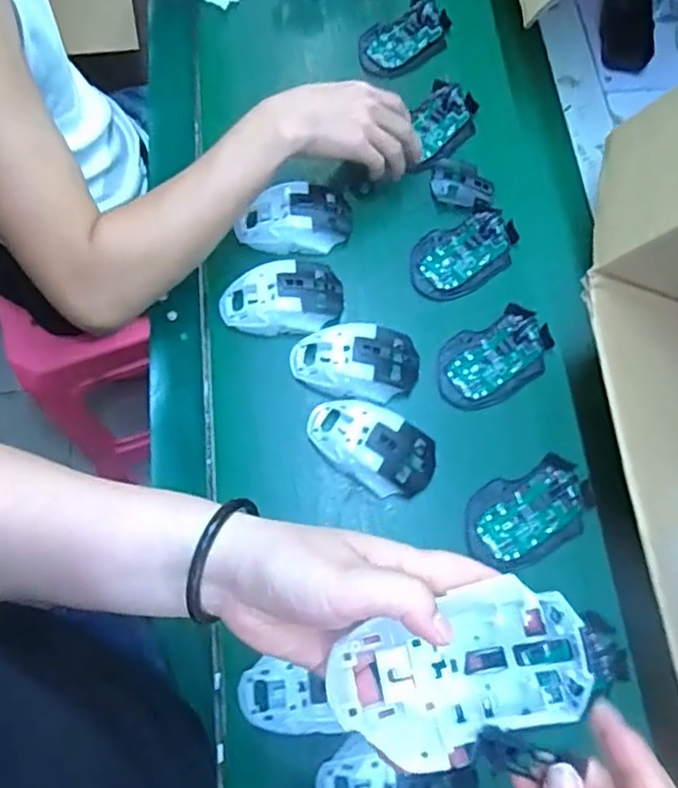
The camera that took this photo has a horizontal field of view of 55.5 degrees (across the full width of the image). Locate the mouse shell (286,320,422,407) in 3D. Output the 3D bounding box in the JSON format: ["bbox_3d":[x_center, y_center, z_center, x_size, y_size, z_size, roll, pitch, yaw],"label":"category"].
[{"bbox_3d":[0.014,-0.029,0.591,0.115,0.036,0.068,8,72,2],"label":"mouse shell"}]

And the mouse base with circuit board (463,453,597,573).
[{"bbox_3d":[0.163,0.101,0.551,0.114,0.019,0.072,-29,74,-10],"label":"mouse base with circuit board"}]

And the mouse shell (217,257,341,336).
[{"bbox_3d":[-0.054,-0.089,0.612,0.117,0.037,0.069,-12,72,-5],"label":"mouse shell"}]

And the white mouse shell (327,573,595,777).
[{"bbox_3d":[0.054,0.129,0.297,0.111,0.030,0.063,-18,71,-5],"label":"white mouse shell"}]

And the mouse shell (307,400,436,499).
[{"bbox_3d":[0.027,0.045,0.564,0.116,0.039,0.065,28,73,8],"label":"mouse shell"}]

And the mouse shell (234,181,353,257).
[{"bbox_3d":[-0.044,-0.175,0.642,0.109,0.034,0.064,3,72,0],"label":"mouse shell"}]

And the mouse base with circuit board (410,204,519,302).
[{"bbox_3d":[0.124,-0.140,0.639,0.113,0.013,0.074,-30,74,-10],"label":"mouse base with circuit board"}]

